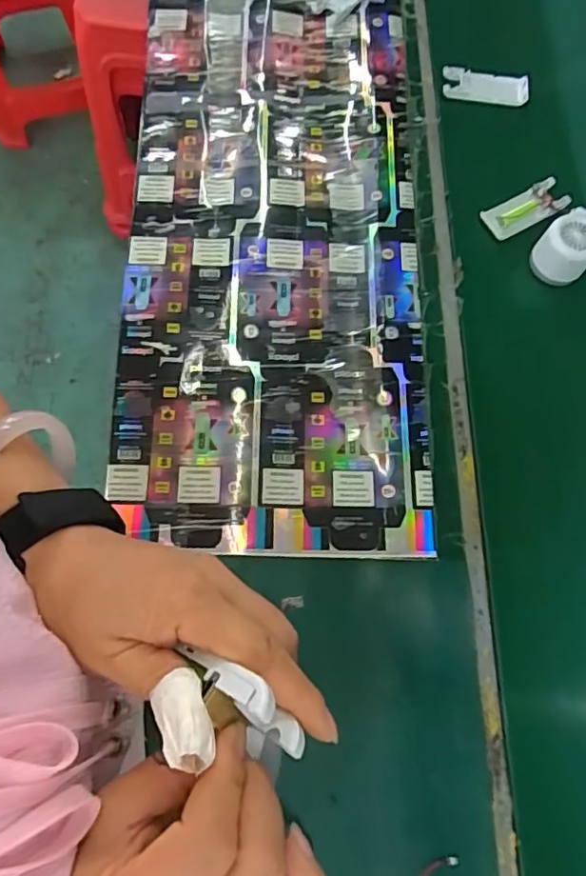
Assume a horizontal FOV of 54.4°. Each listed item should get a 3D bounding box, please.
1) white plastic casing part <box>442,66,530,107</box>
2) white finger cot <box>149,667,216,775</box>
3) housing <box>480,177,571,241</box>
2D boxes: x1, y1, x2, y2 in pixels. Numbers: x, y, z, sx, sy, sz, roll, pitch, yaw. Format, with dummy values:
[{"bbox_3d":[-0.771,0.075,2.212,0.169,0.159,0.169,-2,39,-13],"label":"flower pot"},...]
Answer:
[{"bbox_3d":[0.240,-0.435,0.704,0.108,0.012,0.037,5,72,0],"label":"white plastic casing part"},{"bbox_3d":[-0.039,0.103,0.207,0.019,0.016,0.031,-25,46,-6],"label":"white finger cot"},{"bbox_3d":[0.268,-0.263,0.658,0.099,0.017,0.037,-27,75,-10],"label":"housing"}]

